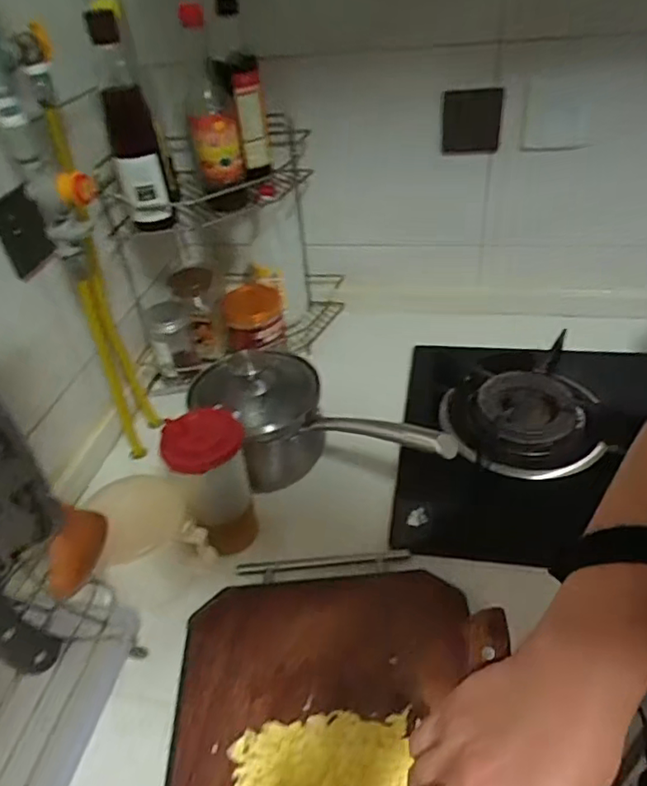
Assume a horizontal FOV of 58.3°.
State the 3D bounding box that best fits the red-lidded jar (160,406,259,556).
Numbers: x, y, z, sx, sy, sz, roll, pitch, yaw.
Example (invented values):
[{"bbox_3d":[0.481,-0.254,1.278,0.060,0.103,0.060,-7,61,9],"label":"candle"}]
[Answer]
[{"bbox_3d":[-0.123,0.105,0.657,0.081,0.165,0.076,-4,39,3],"label":"red-lidded jar"}]

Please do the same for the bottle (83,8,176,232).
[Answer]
[{"bbox_3d":[-0.233,-0.310,0.702,0.058,0.246,0.069,-15,40,-10],"label":"bottle"}]

